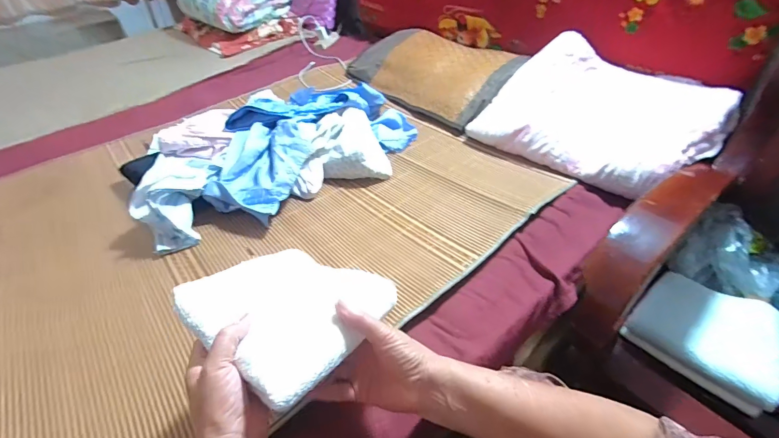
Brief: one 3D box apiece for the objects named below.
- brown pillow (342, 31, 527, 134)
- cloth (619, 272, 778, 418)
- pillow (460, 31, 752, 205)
[{"bbox_3d":[0.113,-0.459,1.146,0.326,0.098,0.597,-32,48,-27],"label":"brown pillow"},{"bbox_3d":[0.508,0.178,0.588,0.175,0.065,0.185,-32,48,-27],"label":"cloth"},{"bbox_3d":[0.455,-0.240,0.811,0.355,0.105,0.433,-40,54,-19],"label":"pillow"}]

